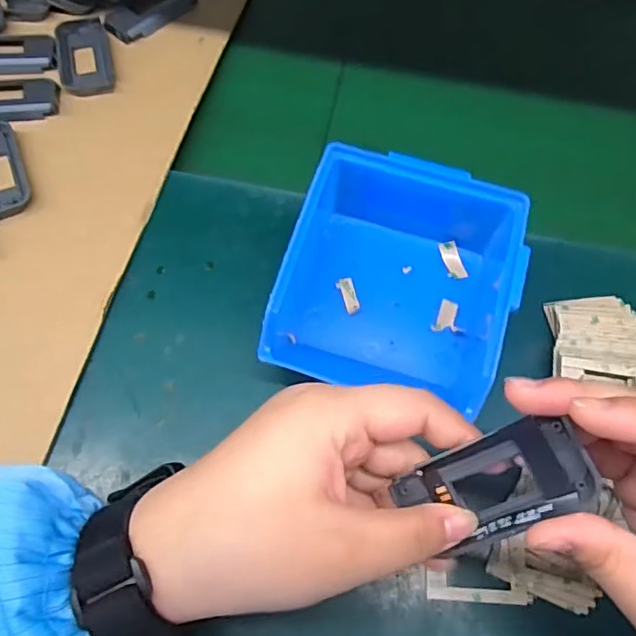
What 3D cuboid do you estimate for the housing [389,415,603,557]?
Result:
[{"bbox_3d":[0.068,0.065,0.227,0.073,0.008,0.037,-29,80,23],"label":"housing"}]

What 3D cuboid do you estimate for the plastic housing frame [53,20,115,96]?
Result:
[{"bbox_3d":[-0.177,-0.199,0.442,0.038,0.004,0.082,-14,66,-9],"label":"plastic housing frame"}]

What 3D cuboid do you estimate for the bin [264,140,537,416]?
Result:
[{"bbox_3d":[0.050,-0.026,0.345,0.151,0.061,0.137,12,65,3],"label":"bin"}]

